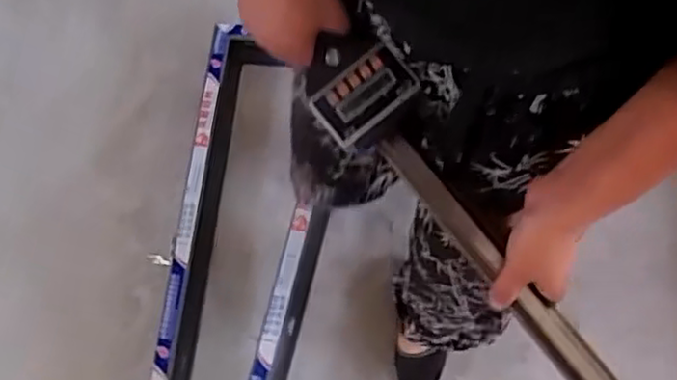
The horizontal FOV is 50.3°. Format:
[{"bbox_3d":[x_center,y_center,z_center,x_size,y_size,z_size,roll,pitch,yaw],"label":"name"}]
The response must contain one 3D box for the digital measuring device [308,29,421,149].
[{"bbox_3d":[0.014,-0.087,0.618,0.080,0.025,0.094,-40,71,-13],"label":"digital measuring device"}]

